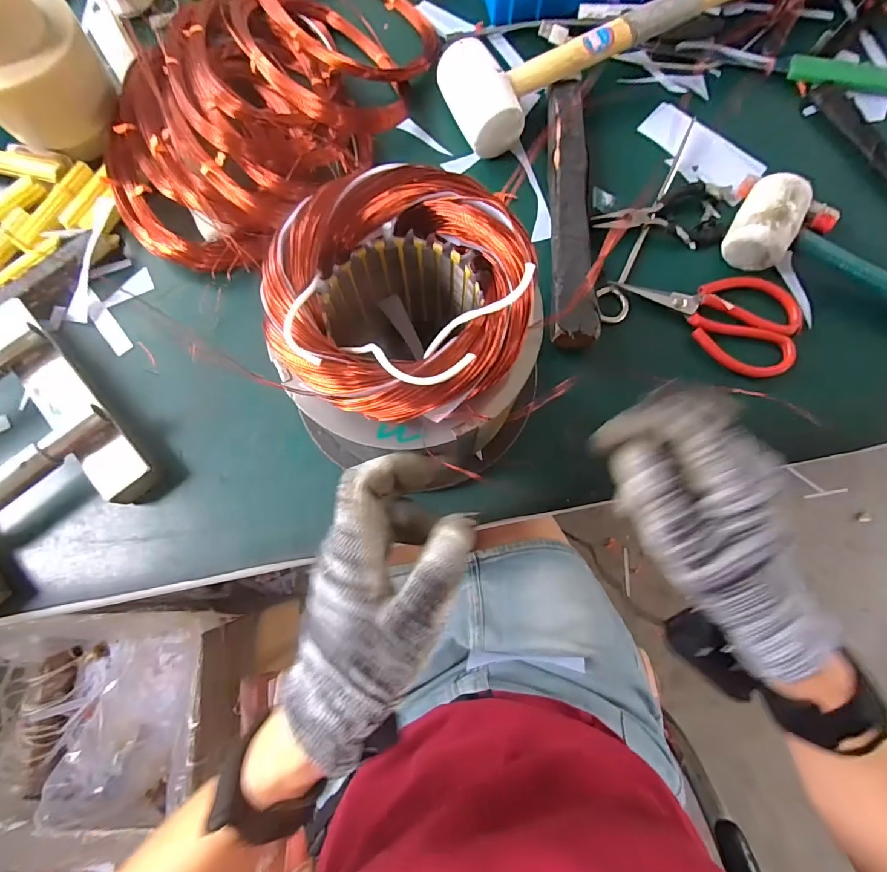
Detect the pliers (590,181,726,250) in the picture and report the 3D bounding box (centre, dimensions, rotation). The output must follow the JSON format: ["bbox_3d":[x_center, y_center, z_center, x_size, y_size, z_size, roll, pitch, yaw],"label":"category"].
[{"bbox_3d":[0.199,-0.208,0.414,0.115,0.015,0.060,8,77,3],"label":"pliers"}]

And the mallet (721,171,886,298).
[{"bbox_3d":[0.388,-0.131,0.375,0.289,0.043,0.080,27,79,8],"label":"mallet"}]

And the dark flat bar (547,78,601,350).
[{"bbox_3d":[0.112,-0.204,0.404,0.036,0.031,0.263,2,77,2],"label":"dark flat bar"}]

